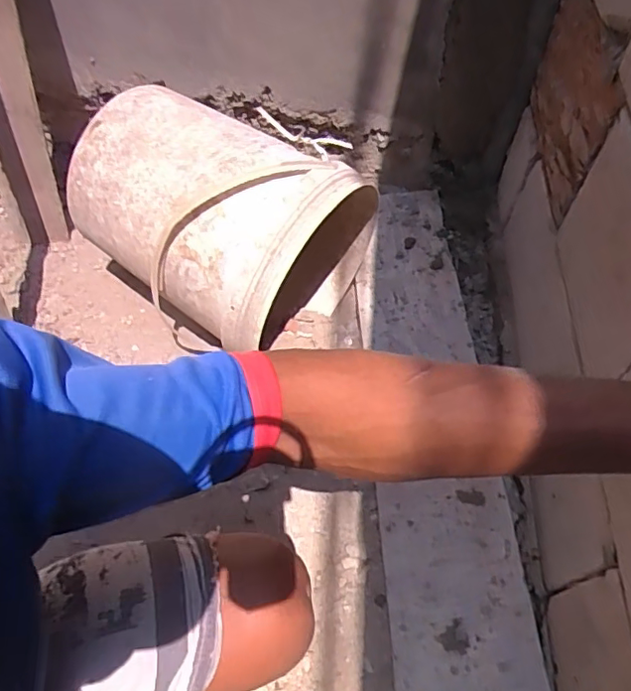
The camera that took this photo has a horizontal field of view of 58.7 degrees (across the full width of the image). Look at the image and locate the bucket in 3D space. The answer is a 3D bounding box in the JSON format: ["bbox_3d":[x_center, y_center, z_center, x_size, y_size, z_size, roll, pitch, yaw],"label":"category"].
[{"bbox_3d":[-0.140,-0.174,0.860,0.365,0.298,0.298,28,62,18],"label":"bucket"}]

